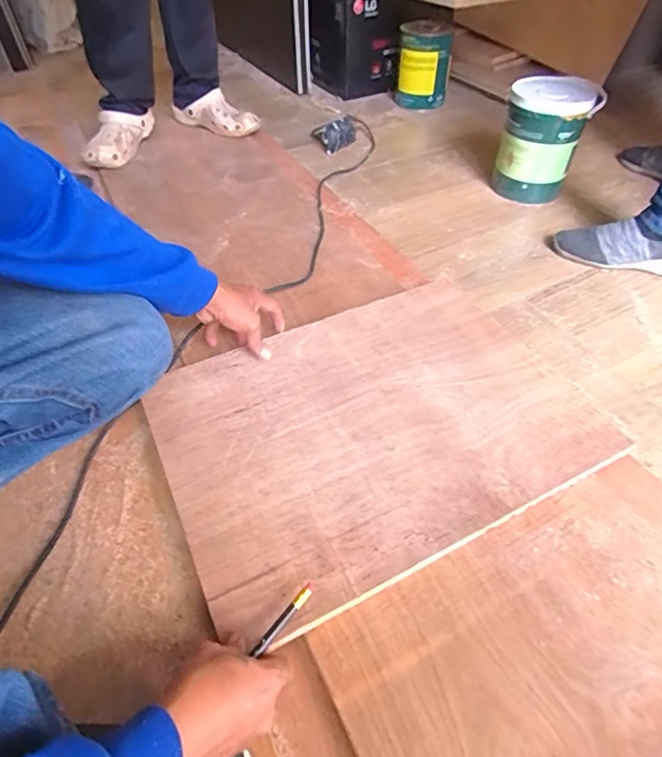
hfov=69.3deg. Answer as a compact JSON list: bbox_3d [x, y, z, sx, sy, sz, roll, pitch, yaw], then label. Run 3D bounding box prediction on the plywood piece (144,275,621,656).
[{"bbox_3d":[0.049,0.047,0.644,0.526,0.014,0.400,-22,51,-18],"label":"plywood piece"}]

